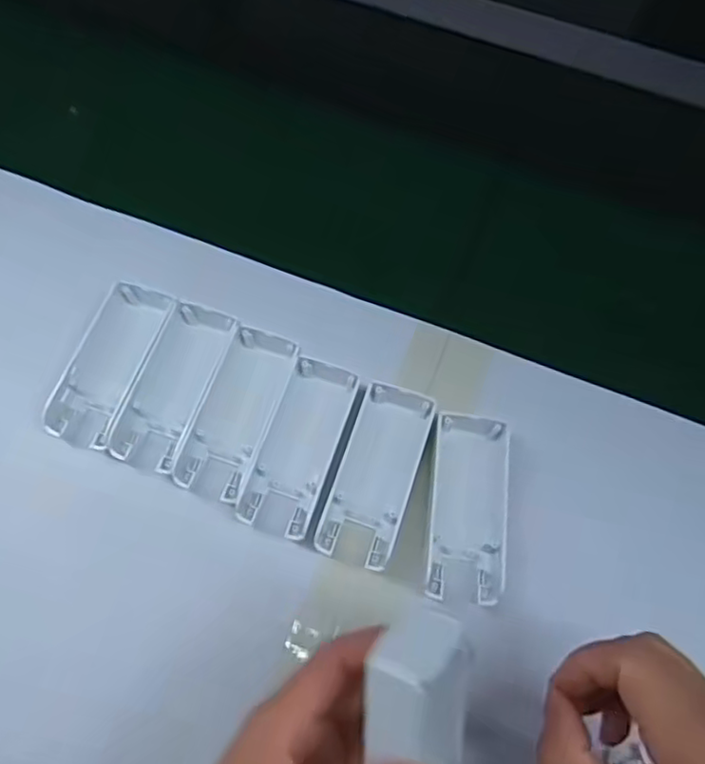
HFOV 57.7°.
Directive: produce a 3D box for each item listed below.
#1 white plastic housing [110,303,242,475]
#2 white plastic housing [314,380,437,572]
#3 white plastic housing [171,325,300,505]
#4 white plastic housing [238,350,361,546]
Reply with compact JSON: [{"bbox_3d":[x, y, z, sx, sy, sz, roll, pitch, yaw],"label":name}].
[{"bbox_3d":[-0.112,0.001,0.410,0.045,0.024,0.111,15,66,5],"label":"white plastic housing"},{"bbox_3d":[0.015,0.055,0.389,0.044,0.023,0.107,18,67,6],"label":"white plastic housing"},{"bbox_3d":[-0.074,0.018,0.402,0.050,0.023,0.105,19,67,7],"label":"white plastic housing"},{"bbox_3d":[-0.034,0.039,0.398,0.045,0.022,0.108,17,67,6],"label":"white plastic housing"}]

